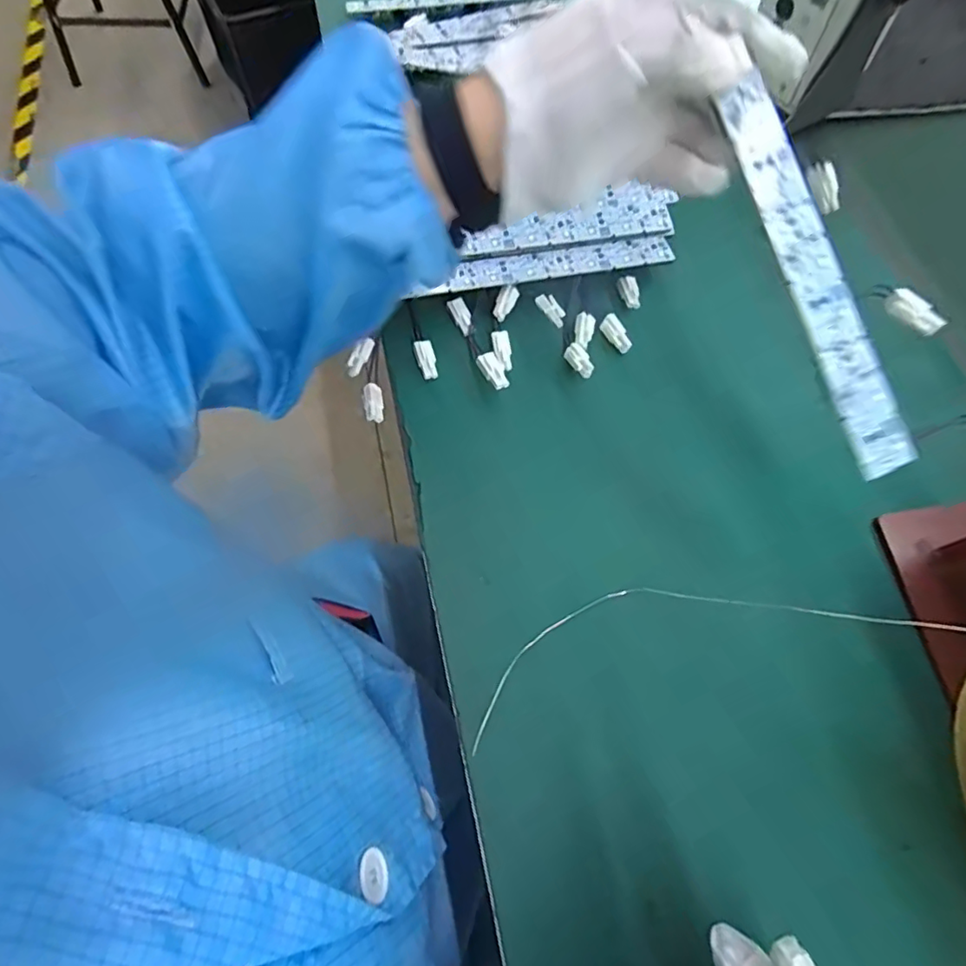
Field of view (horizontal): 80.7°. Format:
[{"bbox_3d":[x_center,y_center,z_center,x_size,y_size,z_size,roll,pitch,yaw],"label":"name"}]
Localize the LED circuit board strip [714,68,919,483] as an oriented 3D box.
[{"bbox_3d":[0.148,-0.087,0.251,0.028,0.004,0.175,-24,93,-10],"label":"LED circuit board strip"}]

